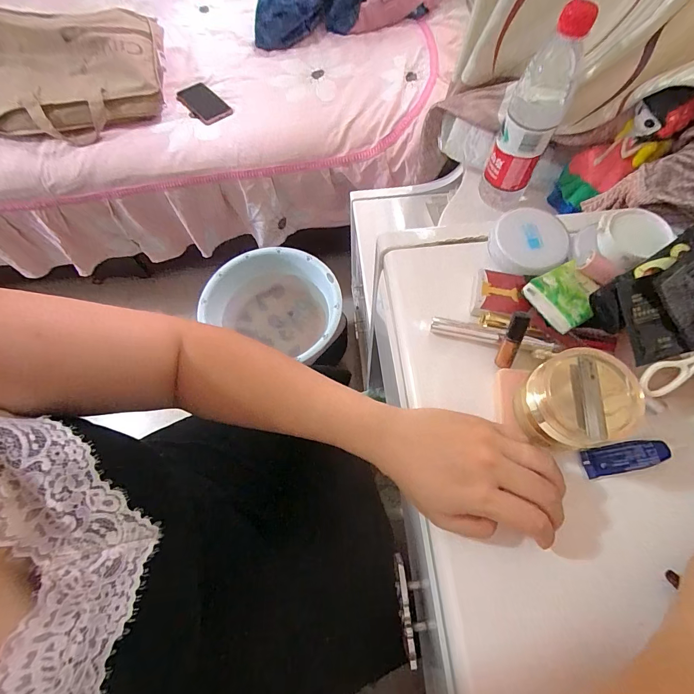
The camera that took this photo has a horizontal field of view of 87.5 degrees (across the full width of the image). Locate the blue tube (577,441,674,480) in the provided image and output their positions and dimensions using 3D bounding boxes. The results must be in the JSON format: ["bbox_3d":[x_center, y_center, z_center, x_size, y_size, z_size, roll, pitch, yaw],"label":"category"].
[{"bbox_3d":[0.229,0.091,0.298,0.065,0.009,0.022,-9,66,-2],"label":"blue tube"}]

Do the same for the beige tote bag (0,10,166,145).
[{"bbox_3d":[-0.668,-0.638,0.836,0.467,0.122,0.329,-11,66,-3],"label":"beige tote bag"}]

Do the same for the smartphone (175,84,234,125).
[{"bbox_3d":[-0.356,-0.605,0.903,0.087,0.017,0.155,-36,70,-13],"label":"smartphone"}]

